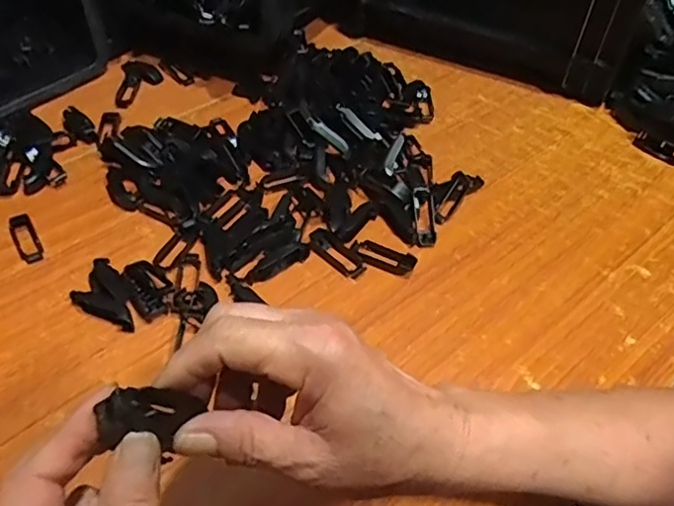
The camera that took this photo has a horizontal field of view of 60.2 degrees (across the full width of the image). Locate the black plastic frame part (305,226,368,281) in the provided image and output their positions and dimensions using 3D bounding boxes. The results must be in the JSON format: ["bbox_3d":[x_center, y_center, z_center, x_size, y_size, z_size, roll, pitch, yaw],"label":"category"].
[{"bbox_3d":[-0.001,-0.001,0.484,0.055,0.007,0.022,36,56,26],"label":"black plastic frame part"}]

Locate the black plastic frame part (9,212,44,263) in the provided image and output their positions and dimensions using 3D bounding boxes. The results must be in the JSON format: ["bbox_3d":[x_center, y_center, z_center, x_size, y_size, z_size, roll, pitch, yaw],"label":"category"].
[{"bbox_3d":[-0.260,-0.013,0.485,0.018,0.012,0.052,-25,54,-23],"label":"black plastic frame part"}]

